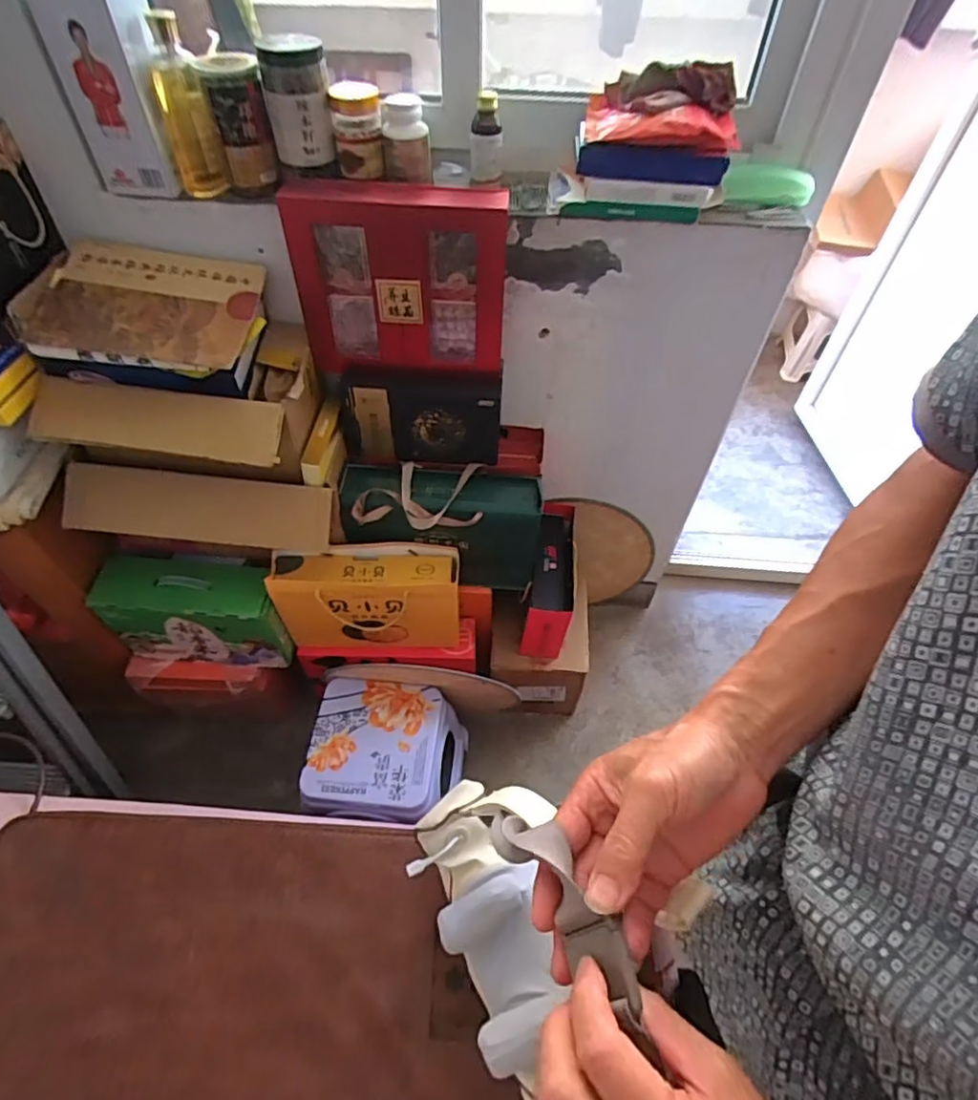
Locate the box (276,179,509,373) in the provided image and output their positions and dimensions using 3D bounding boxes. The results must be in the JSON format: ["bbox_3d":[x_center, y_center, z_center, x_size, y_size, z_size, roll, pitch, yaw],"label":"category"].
[{"bbox_3d":[-0.137,-0.415,0.932,0.322,0.271,0.075,1,52,-1],"label":"box"}]

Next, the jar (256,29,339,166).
[{"bbox_3d":[-0.263,-0.616,0.822,0.084,0.144,0.079,-11,53,-9],"label":"jar"}]

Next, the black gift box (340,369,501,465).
[{"bbox_3d":[-0.120,-0.250,1.082,0.282,0.157,0.087,3,52,1],"label":"black gift box"}]

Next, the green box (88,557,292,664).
[{"bbox_3d":[-0.568,0.122,1.195,0.327,0.213,0.121,3,52,1],"label":"green box"}]

